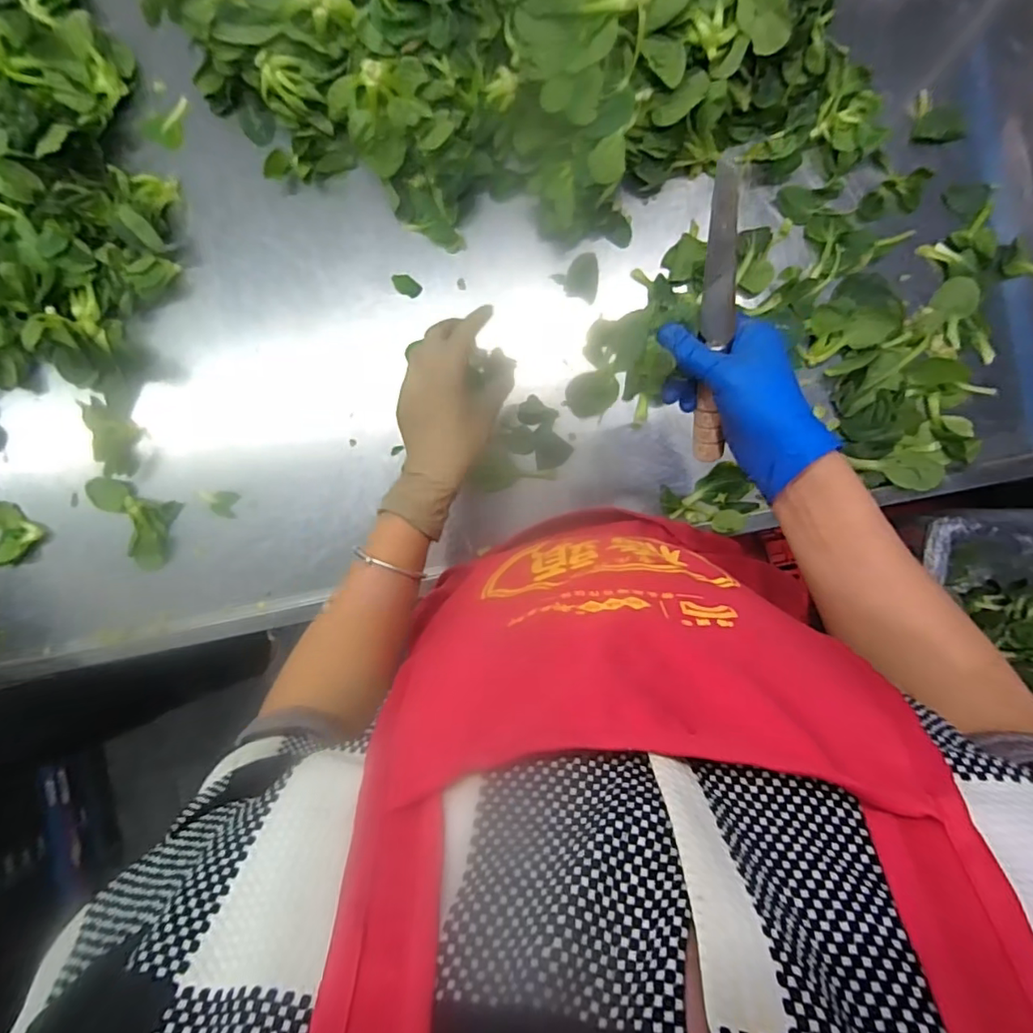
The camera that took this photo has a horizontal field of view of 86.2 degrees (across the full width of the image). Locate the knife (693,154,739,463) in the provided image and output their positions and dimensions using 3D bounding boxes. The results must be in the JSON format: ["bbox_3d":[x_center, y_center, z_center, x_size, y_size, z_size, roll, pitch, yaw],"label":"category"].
[{"bbox_3d":[0.142,-0.131,0.392,0.018,0.020,0.203,-5,123,4],"label":"knife"}]

